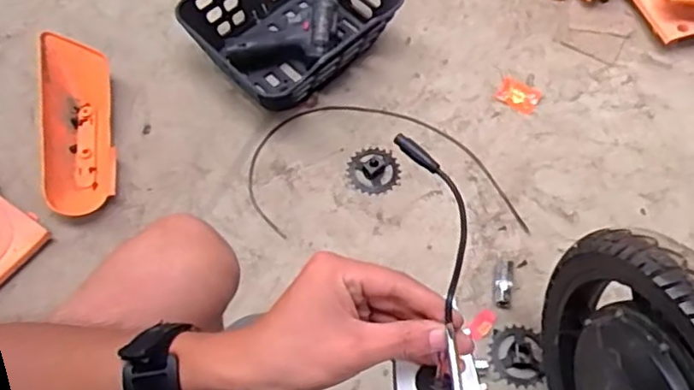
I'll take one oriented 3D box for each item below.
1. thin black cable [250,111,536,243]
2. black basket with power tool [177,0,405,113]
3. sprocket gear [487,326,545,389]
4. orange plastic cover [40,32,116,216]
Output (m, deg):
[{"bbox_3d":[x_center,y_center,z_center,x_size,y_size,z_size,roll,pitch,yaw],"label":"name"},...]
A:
[{"bbox_3d":[0.058,-0.049,1.026,0.435,0.010,0.243,-3,64,-1],"label":"thin black cable"},{"bbox_3d":[-0.086,-0.305,1.105,0.273,0.119,0.328,42,70,18],"label":"black basket with power tool"},{"bbox_3d":[0.240,0.230,0.884,0.076,0.014,0.087,-3,64,-2],"label":"sprocket gear"},{"bbox_3d":[-0.451,-0.114,1.038,0.115,0.072,0.320,-11,64,-6],"label":"orange plastic cover"}]

